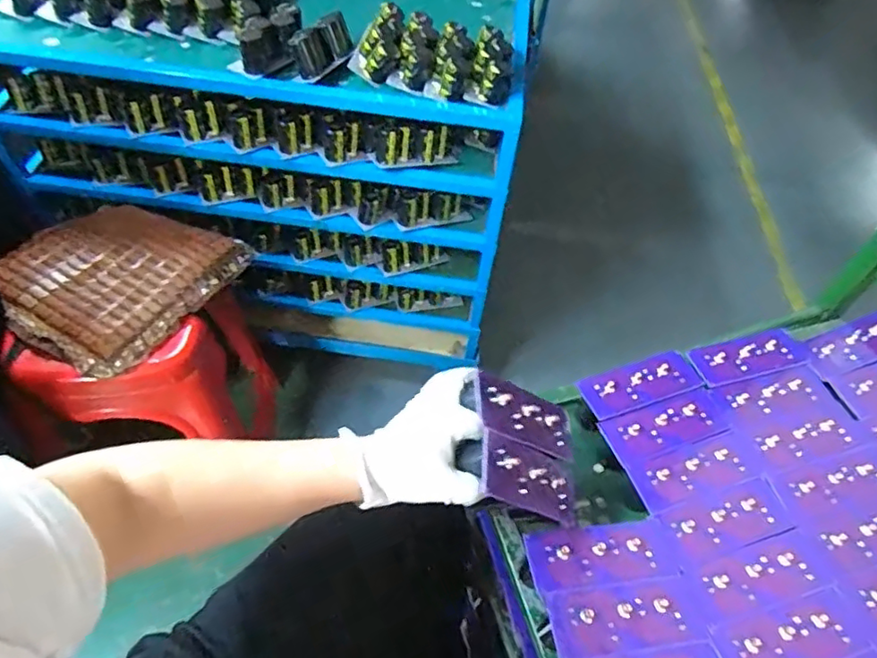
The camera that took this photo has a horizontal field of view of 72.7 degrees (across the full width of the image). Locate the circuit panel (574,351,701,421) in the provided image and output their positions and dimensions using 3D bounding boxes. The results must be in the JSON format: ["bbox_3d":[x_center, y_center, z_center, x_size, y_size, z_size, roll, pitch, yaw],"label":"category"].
[{"bbox_3d":[0.226,0.060,0.663,0.134,0.010,0.050,-14,55,-16],"label":"circuit panel"}]

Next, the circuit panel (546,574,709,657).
[{"bbox_3d":[0.163,0.248,0.514,0.129,0.005,0.054,-6,53,-10],"label":"circuit panel"}]

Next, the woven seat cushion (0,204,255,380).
[{"bbox_3d":[-0.492,-0.085,0.909,0.292,0.033,0.292,29,57,16],"label":"woven seat cushion"}]

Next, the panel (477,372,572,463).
[{"bbox_3d":[0.082,0.083,0.543,0.126,0.009,0.054,29,54,-34],"label":"panel"}]

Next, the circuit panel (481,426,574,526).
[{"bbox_3d":[0.082,0.132,0.523,0.123,0.010,0.054,29,64,-36],"label":"circuit panel"}]

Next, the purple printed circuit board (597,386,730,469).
[{"bbox_3d":[0.242,0.103,0.637,0.137,0.004,0.053,-15,55,-17],"label":"purple printed circuit board"}]

